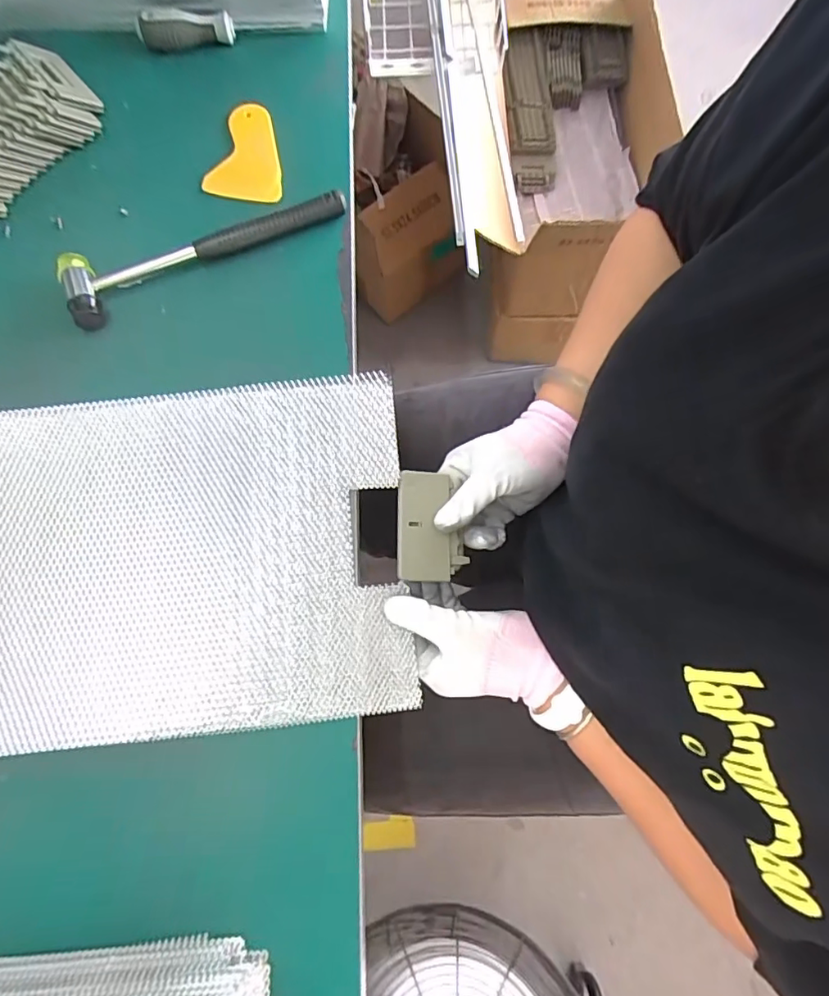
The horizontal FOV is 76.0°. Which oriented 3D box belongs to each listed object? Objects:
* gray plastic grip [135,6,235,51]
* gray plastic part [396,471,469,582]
[{"bbox_3d":[-0.220,-0.449,0.506,0.091,0.025,0.024,-5,77,0],"label":"gray plastic grip"},{"bbox_3d":[0.012,0.021,0.416,0.050,0.015,0.084,-3,77,0],"label":"gray plastic part"}]

